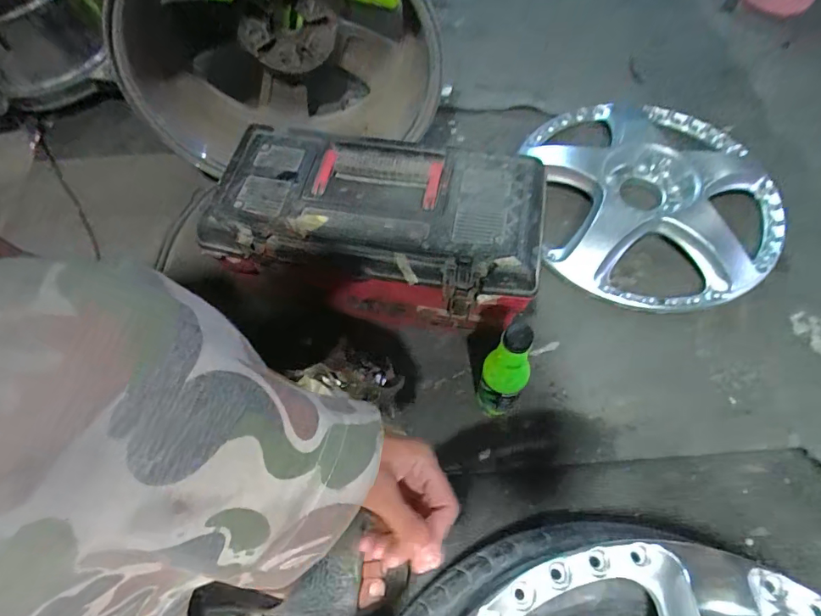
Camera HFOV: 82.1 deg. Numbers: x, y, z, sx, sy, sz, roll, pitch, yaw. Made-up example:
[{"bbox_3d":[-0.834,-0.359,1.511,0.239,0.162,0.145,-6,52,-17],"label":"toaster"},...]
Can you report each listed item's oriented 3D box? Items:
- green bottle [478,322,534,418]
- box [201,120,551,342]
[{"bbox_3d":[0.113,0.080,0.569,0.053,0.200,0.048,26,65,14],"label":"green bottle"},{"bbox_3d":[-0.039,-0.097,0.645,0.408,0.177,0.200,11,62,7],"label":"box"}]

